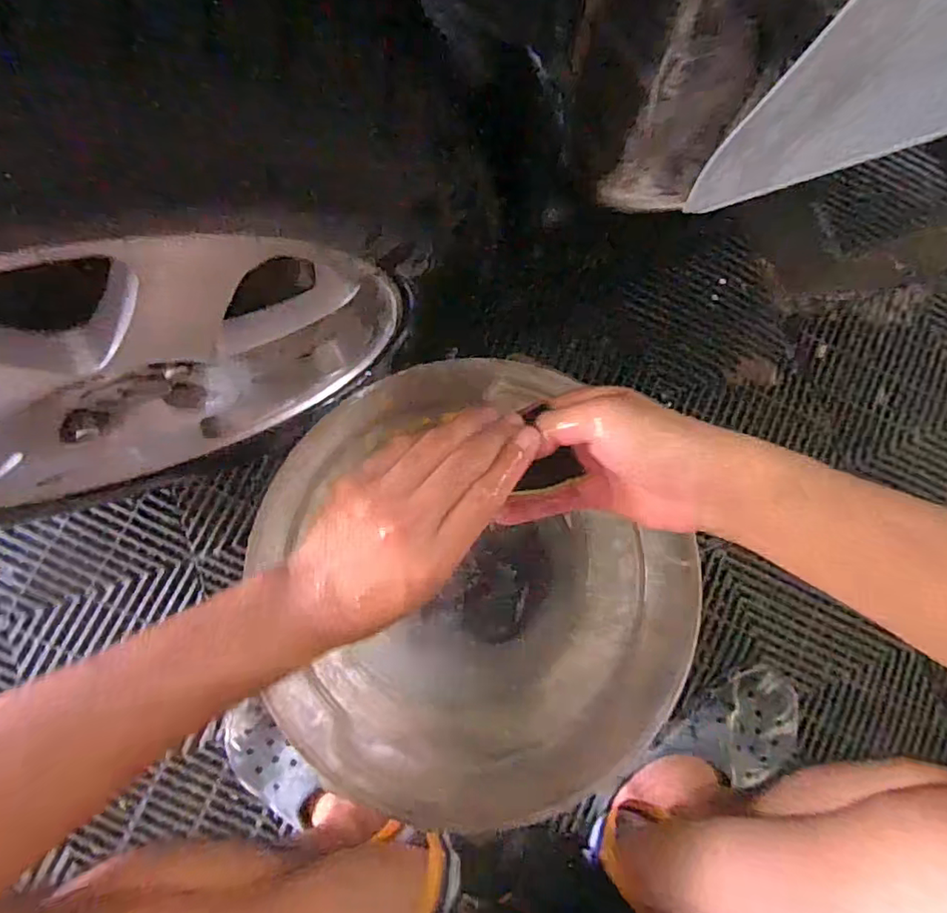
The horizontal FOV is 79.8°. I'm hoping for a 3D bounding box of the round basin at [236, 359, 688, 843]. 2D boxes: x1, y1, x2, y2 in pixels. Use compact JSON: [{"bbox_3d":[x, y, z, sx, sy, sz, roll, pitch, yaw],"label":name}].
[{"bbox_3d":[-0.004,0.111,0.485,0.283,0.184,0.318,-38,91,-8],"label":"round basin"}]

